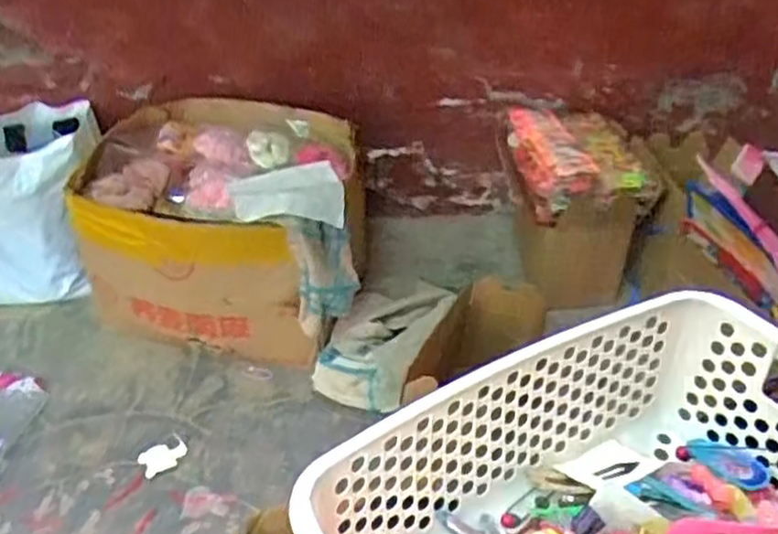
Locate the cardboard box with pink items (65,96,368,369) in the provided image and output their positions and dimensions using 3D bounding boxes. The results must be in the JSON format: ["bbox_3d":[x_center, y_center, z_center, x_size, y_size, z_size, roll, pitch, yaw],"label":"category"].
[{"bbox_3d":[-0.235,-0.073,1.128,0.393,0.256,0.374,4,38,5],"label":"cardboard box with pink items"}]

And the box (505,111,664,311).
[{"bbox_3d":[0.299,-0.091,1.228,0.229,0.267,0.248,5,36,5],"label":"box"}]

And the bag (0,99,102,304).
[{"bbox_3d":[-0.613,-0.109,1.227,0.258,0.260,0.235,-8,37,-13],"label":"bag"}]

